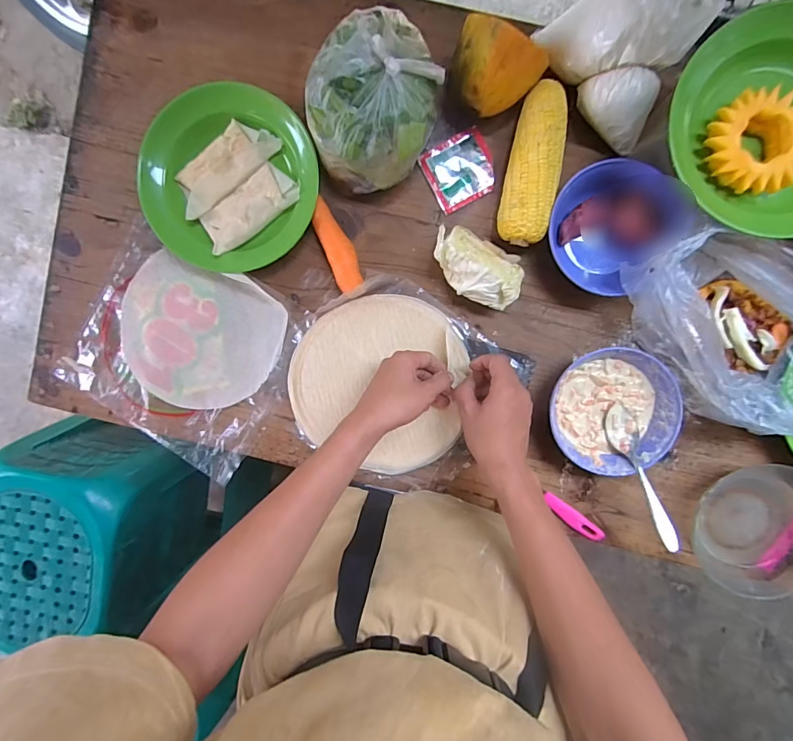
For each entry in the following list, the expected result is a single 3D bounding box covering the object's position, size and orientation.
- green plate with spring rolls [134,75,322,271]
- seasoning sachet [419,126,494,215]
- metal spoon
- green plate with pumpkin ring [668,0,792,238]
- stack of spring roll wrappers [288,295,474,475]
[{"bbox_3d":[-0.203,-0.229,0.521,0.211,0.052,0.198,1,97,5],"label":"green plate with spring rolls"},{"bbox_3d":[0.078,-0.245,0.530,0.081,0.009,0.078,-26,94,8],"label":"seasoning sachet"},{"bbox_3d":[0.281,0.119,0.499,0.034,0.019,0.165,-14,66,7],"label":"metal spoon"},{"bbox_3d":[0.379,-0.242,0.421,0.215,0.059,0.206,1,97,5],"label":"green plate with pumpkin ring"},{"bbox_3d":[-0.026,0.018,0.544,0.215,0.020,0.219,7,98,4],"label":"stack of spring roll wrappers"}]

